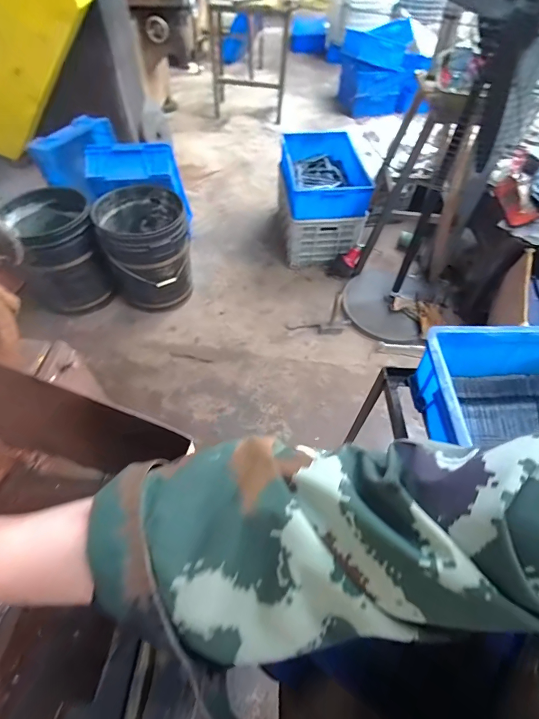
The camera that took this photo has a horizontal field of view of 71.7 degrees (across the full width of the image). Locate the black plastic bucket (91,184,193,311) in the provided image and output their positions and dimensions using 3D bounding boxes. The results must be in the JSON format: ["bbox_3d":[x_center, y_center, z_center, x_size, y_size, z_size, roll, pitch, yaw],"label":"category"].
[{"bbox_3d":[-0.521,-0.464,1.605,0.332,0.395,0.352,1,52,-1],"label":"black plastic bucket"}]

